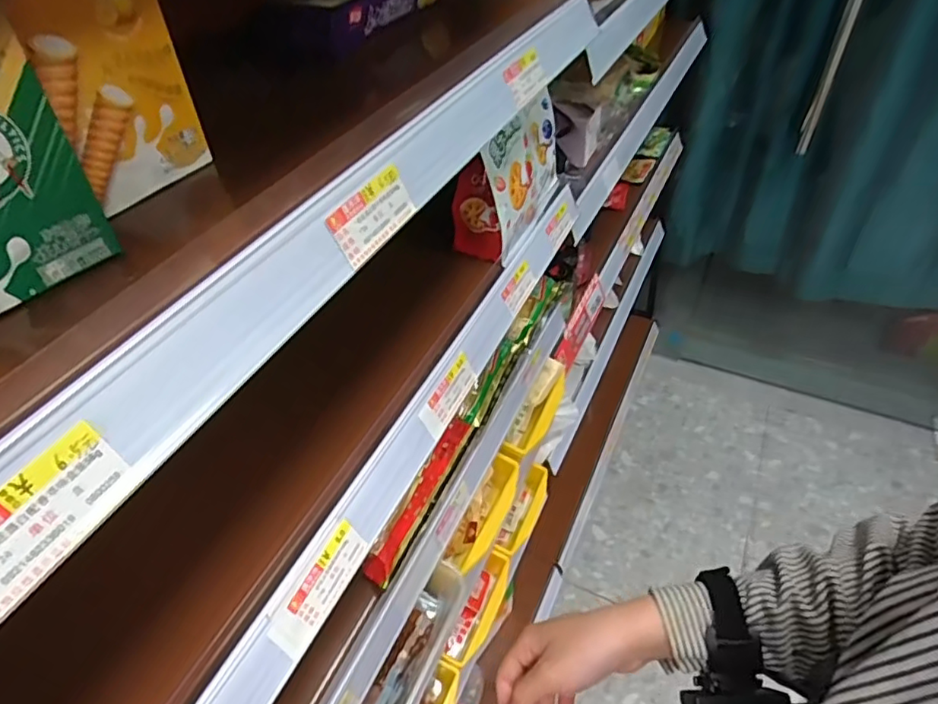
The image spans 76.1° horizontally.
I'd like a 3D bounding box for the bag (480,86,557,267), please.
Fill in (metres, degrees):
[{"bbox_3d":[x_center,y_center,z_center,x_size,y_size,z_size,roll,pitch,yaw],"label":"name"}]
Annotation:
[{"bbox_3d":[0.058,-0.193,0.608,0.033,0.121,0.190,12,45,14],"label":"bag"}]

